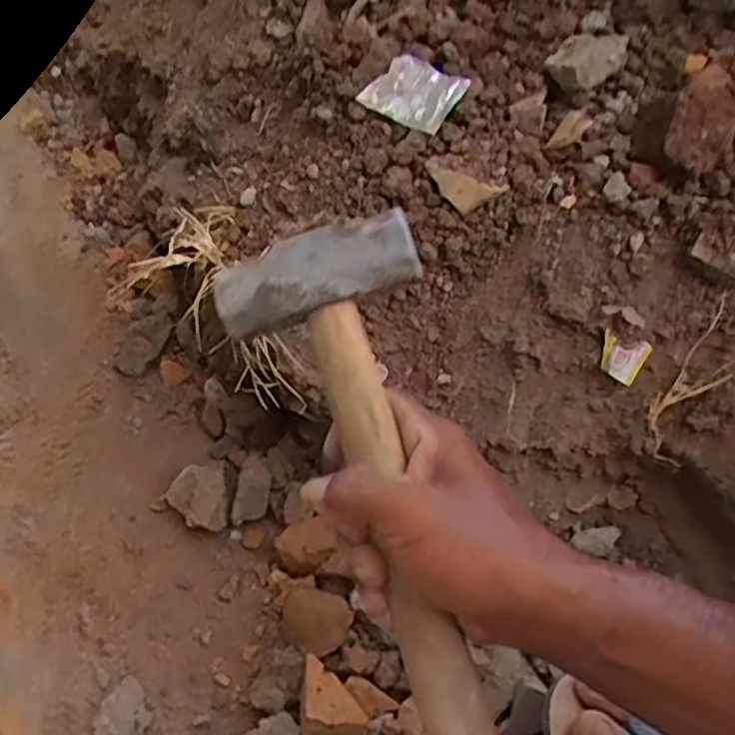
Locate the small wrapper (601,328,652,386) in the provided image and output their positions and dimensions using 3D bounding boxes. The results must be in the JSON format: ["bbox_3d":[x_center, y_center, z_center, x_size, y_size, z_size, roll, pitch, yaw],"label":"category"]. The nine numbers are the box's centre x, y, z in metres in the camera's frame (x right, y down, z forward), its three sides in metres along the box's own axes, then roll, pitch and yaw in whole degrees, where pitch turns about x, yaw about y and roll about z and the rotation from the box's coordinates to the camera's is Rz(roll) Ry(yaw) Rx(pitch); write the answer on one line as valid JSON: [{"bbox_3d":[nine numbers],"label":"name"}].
[{"bbox_3d":[0.187,-0.006,0.540,0.033,0.009,0.033,15,89,-7],"label":"small wrapper"}]

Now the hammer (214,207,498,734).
[{"bbox_3d":[0.011,0.067,0.349,0.093,0.033,0.277,-16,83,-11],"label":"hammer"}]

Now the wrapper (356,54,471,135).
[{"bbox_3d":[0.039,-0.225,0.603,0.088,0.006,0.060,37,79,31],"label":"wrapper"}]

